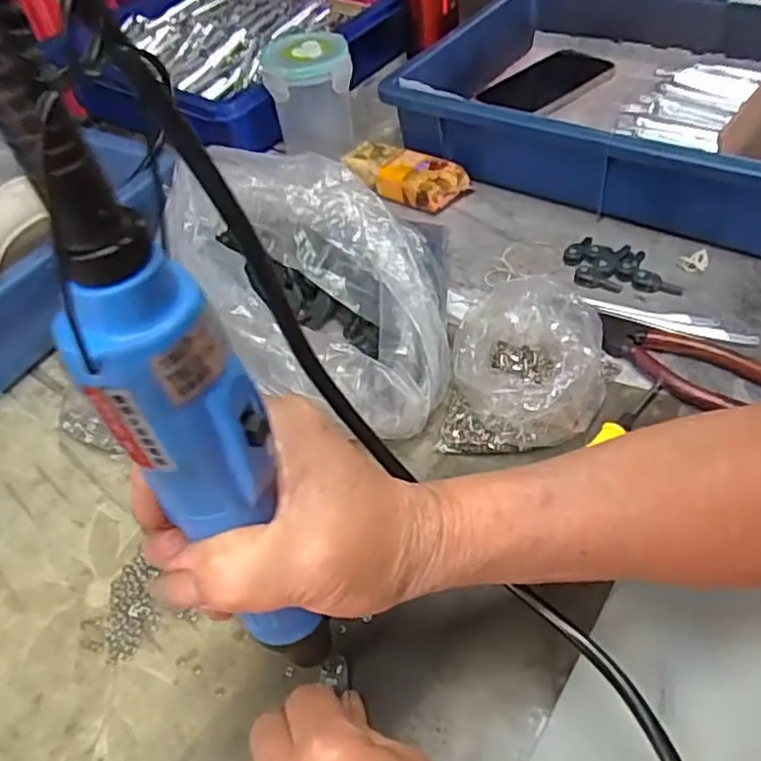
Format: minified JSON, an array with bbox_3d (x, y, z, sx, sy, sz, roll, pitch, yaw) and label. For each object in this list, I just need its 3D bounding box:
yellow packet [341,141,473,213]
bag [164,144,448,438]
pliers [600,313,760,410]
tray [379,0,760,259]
[{"bbox_3d":[0.023,-0.185,0.595,0.106,0.031,0.051,23,55,26],"label":"yellow packet"},{"bbox_3d":[-0.050,-0.057,0.431,0.178,0.101,0.169,-2,48,5],"label":"bag"},{"bbox_3d":[0.192,-0.014,0.424,0.052,0.007,0.125,-38,54,-24],"label":"pliers"},{"bbox_3d":[0.249,-0.245,0.580,0.428,0.095,0.284,26,57,27],"label":"tray"}]

